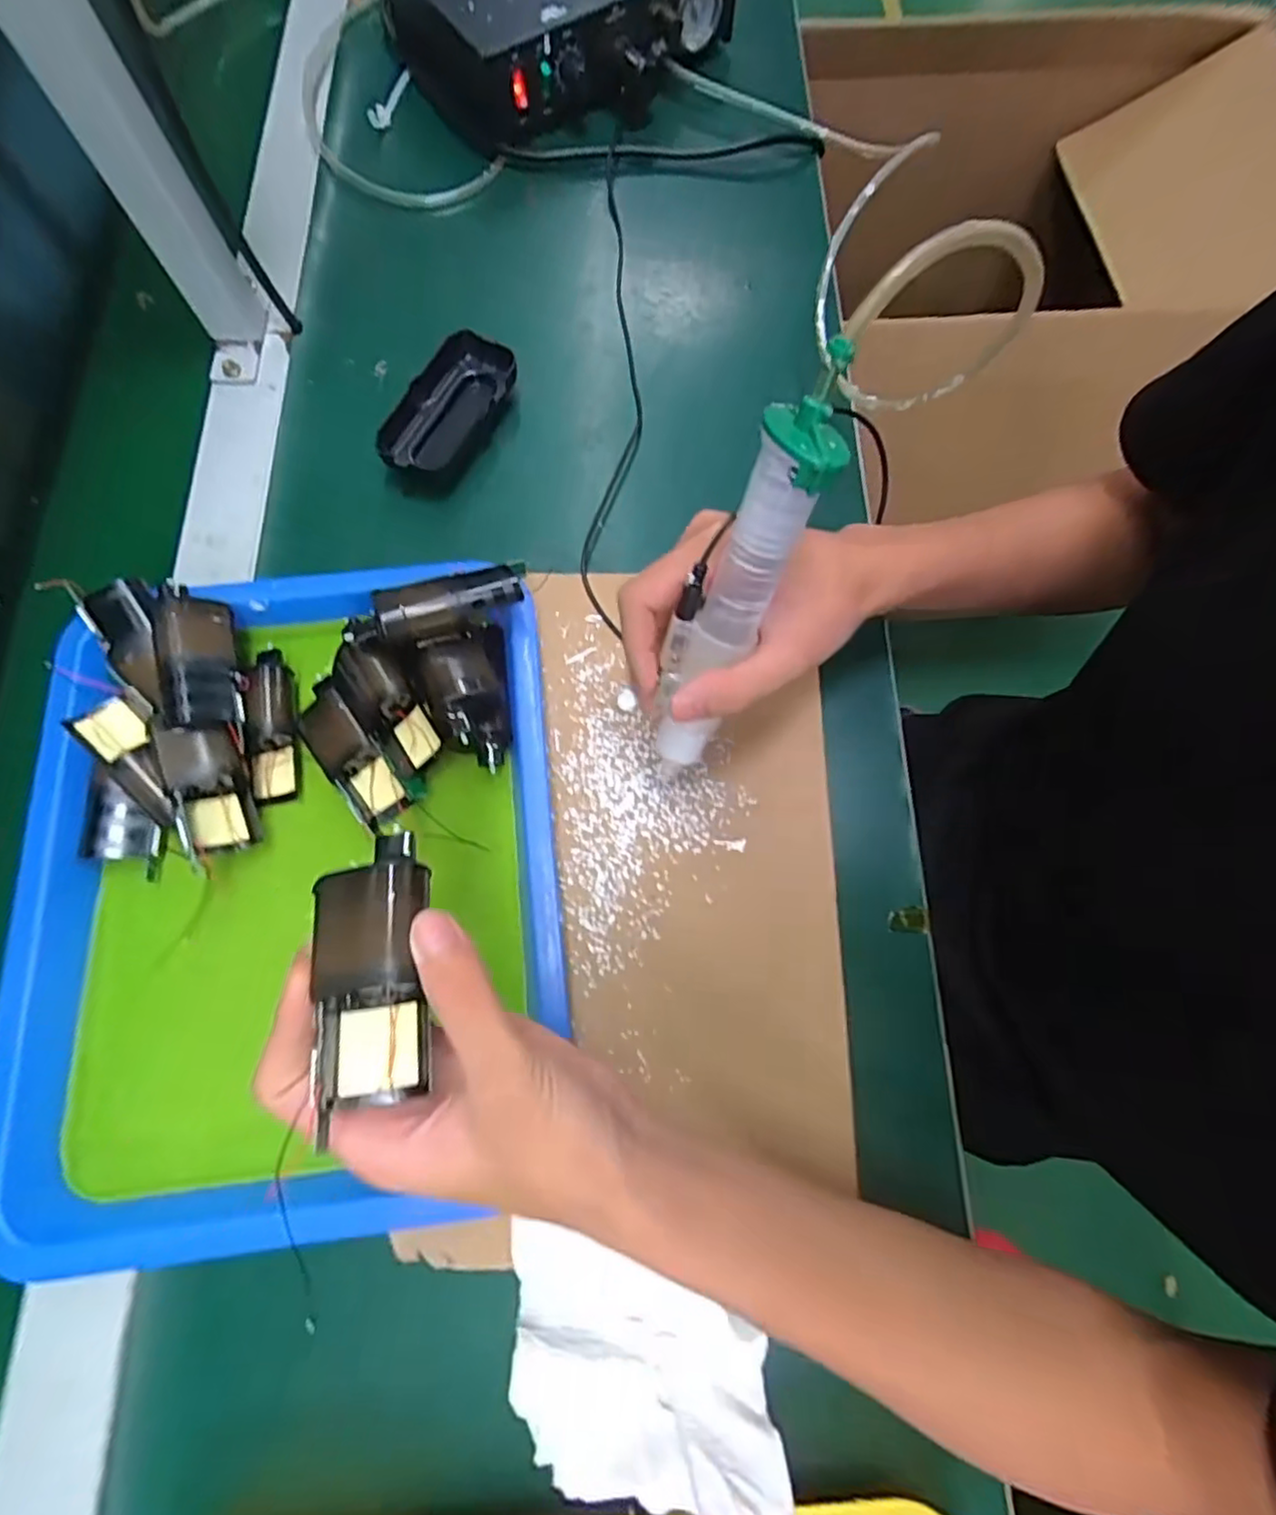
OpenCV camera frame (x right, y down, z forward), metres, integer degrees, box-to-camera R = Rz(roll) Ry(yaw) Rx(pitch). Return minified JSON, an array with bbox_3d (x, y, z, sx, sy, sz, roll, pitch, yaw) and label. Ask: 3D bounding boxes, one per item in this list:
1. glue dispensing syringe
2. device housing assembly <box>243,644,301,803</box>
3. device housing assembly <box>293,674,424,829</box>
[{"bbox_3d":[0.039,-0.063,0.273,0.032,0.191,0.031,30,45,9],"label":"glue dispensing syringe"},{"bbox_3d":[-0.203,-0.020,0.365,0.024,0.027,0.085,-3,73,0],"label":"device housing assembly"},{"bbox_3d":[-0.158,-0.002,0.363,0.036,0.024,0.092,-42,77,-11],"label":"device housing assembly"}]

